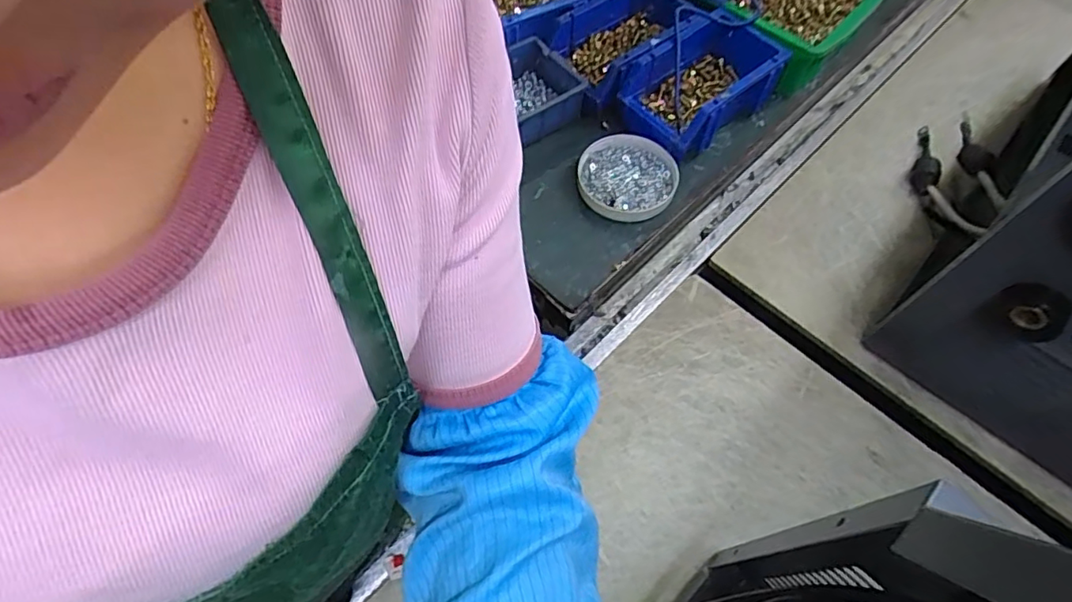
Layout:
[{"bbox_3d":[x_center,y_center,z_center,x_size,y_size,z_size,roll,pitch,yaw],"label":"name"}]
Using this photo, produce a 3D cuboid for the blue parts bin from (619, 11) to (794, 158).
[{"bbox_3d":[0.177,-0.234,0.622,0.164,0.059,0.105,-33,67,-17],"label":"blue parts bin"}]

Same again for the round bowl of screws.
[{"bbox_3d":[0.096,-0.133,0.608,0.099,0.025,0.099,0,61,-1],"label":"round bowl of screws"}]

